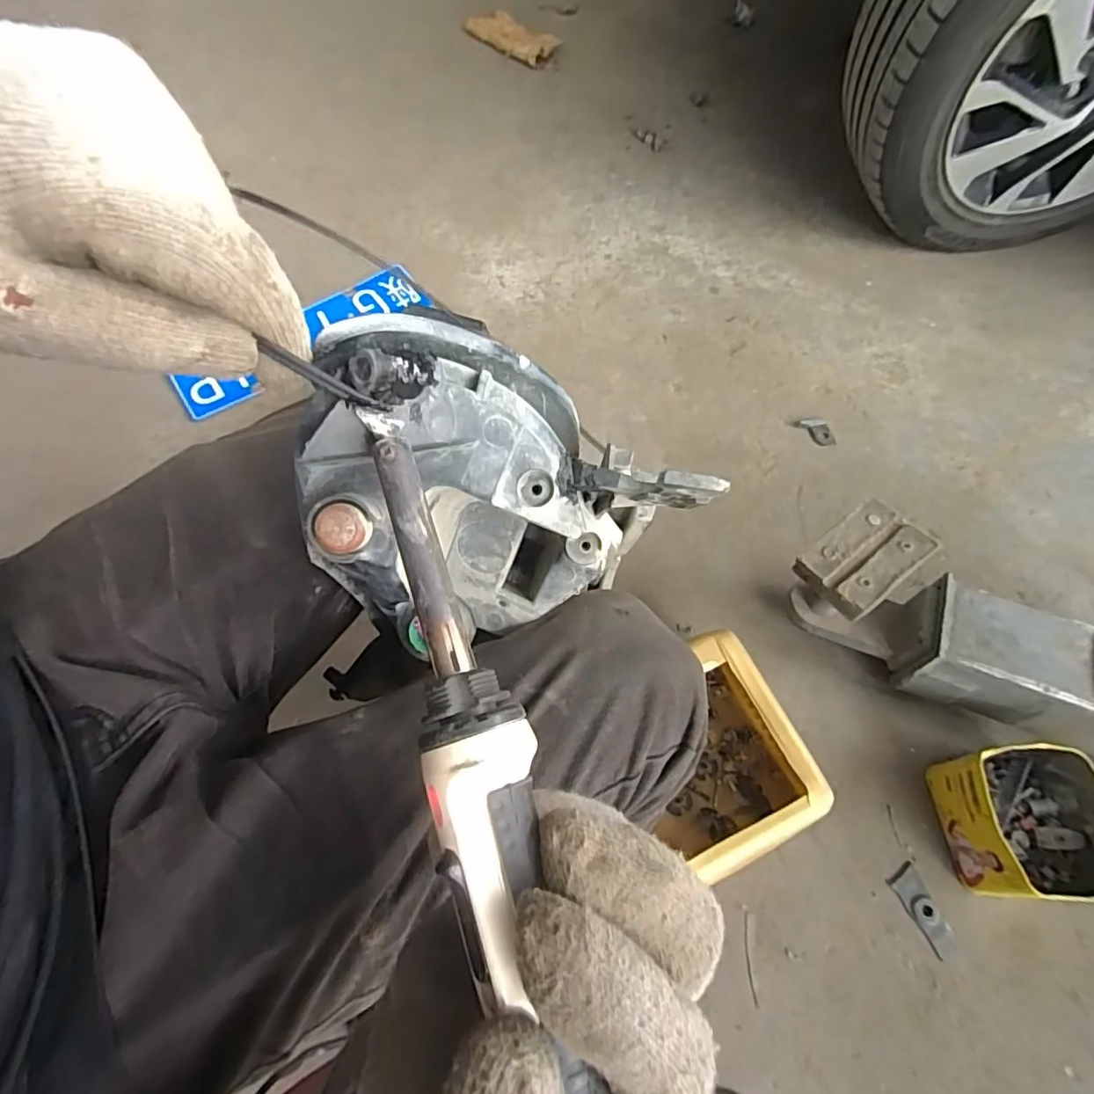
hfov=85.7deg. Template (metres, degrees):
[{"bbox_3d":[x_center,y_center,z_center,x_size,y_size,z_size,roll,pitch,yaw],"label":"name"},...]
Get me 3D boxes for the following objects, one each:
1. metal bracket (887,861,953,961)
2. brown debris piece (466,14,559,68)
[{"bbox_3d":[0.384,0.368,0.600,0.035,0.006,0.077,-25,66,-12],"label":"metal bracket"},{"bbox_3d":[-0.080,-1.228,1.425,0.235,0.033,0.112,38,69,18],"label":"brown debris piece"}]

